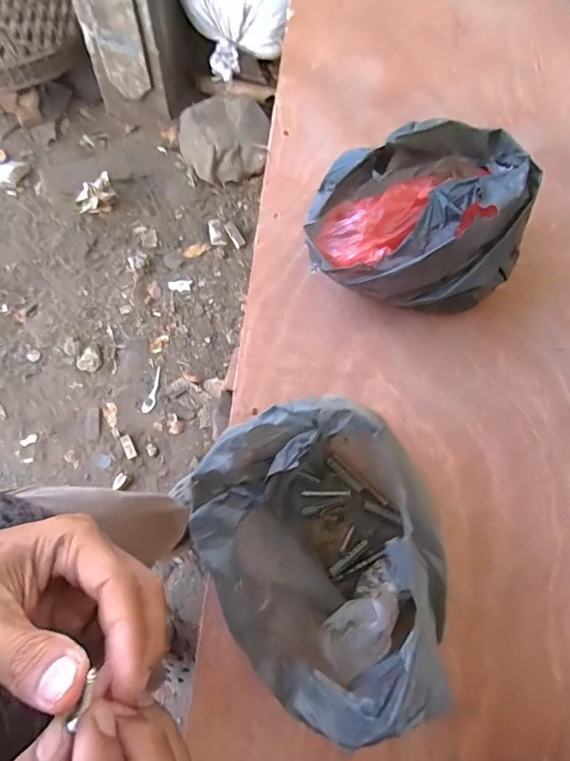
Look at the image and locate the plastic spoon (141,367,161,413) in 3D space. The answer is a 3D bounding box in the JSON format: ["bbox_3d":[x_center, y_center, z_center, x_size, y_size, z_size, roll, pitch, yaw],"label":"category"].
[{"bbox_3d":[-0.425,0.031,1.544,0.039,0.012,0.157,9,66,2],"label":"plastic spoon"}]

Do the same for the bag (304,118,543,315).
[{"bbox_3d":[0.121,-0.130,0.432,0.200,0.127,0.120,-16,71,-9],"label":"bag"}]

